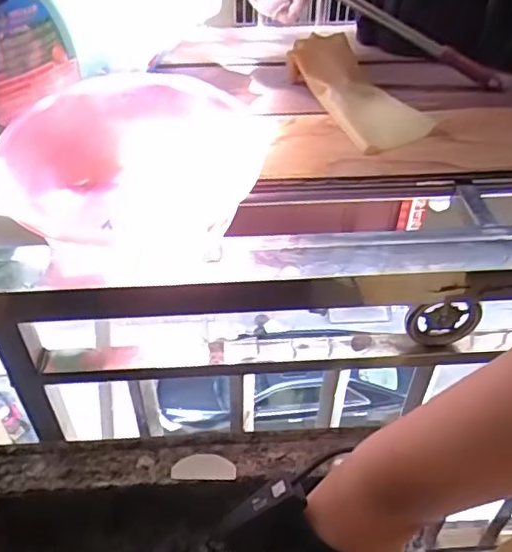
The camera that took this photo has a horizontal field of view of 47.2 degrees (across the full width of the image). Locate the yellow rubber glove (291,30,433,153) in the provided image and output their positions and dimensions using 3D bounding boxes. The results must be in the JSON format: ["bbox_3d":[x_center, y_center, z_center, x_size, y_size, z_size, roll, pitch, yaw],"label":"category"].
[{"bbox_3d":[0.158,-0.286,0.876,0.137,0.070,0.255,-16,46,-16],"label":"yellow rubber glove"}]

